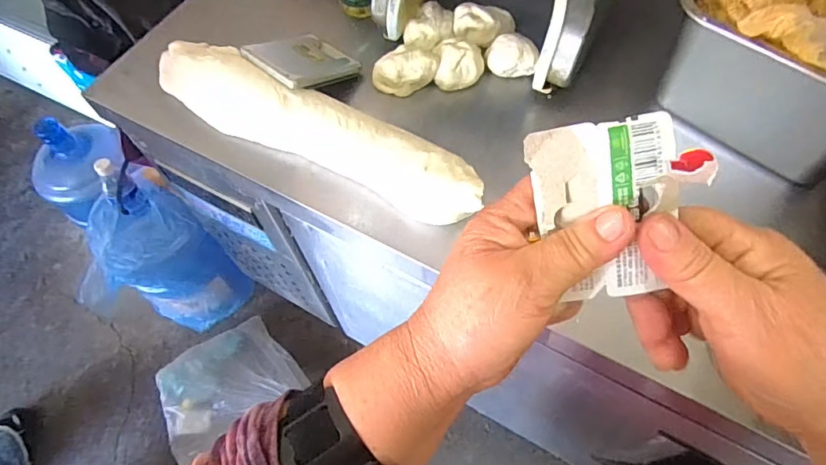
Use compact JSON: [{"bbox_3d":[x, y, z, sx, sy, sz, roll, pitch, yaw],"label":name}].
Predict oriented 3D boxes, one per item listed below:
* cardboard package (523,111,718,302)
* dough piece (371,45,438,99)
[{"bbox_3d":[0.091,-0.009,0.220,0.068,0.080,0.016,-12,16,9],"label":"cardboard package"},{"bbox_3d":[-0.012,-0.220,0.670,0.086,0.040,0.065,-14,61,-5],"label":"dough piece"}]

